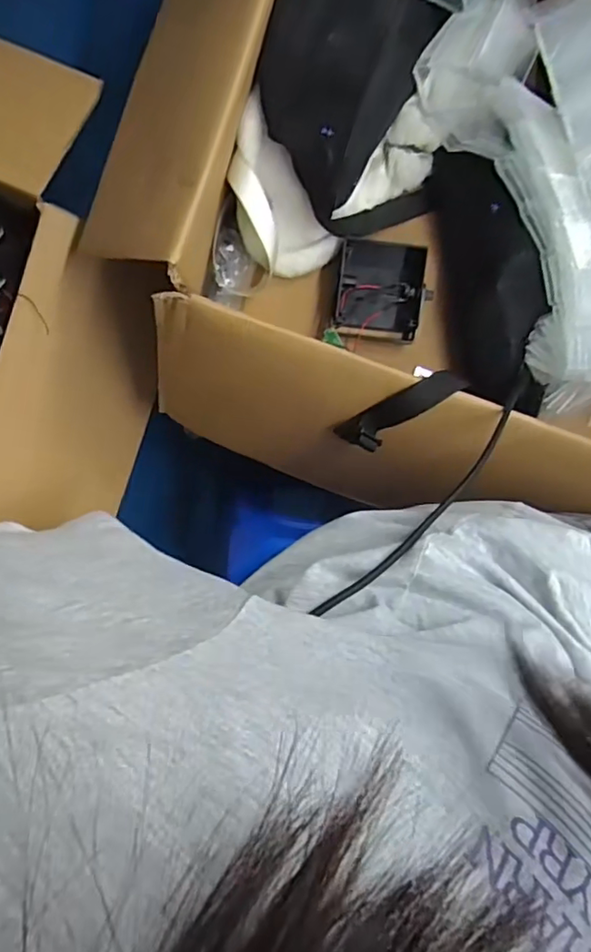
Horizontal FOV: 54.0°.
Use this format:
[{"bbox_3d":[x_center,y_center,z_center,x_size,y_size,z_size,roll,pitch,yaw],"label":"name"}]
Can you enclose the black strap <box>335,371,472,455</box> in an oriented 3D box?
[{"bbox_3d":[0.092,-0.056,0.520,0.122,0.031,0.033,-28,96,24],"label":"black strap"}]

